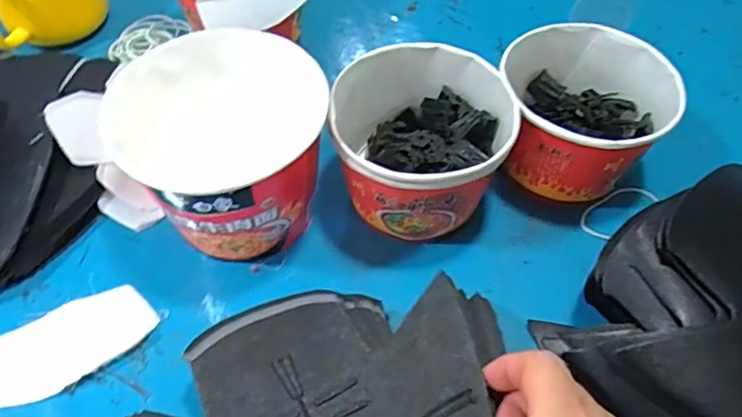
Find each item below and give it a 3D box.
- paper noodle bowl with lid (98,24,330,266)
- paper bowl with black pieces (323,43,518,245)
[{"bbox_3d":[-0.092,-0.040,0.375,0.122,0.118,0.122,0,57,0],"label":"paper noodle bowl with lid"},{"bbox_3d":[0.035,-0.041,0.393,0.113,0.089,0.113,0,57,0],"label":"paper bowl with black pieces"}]

